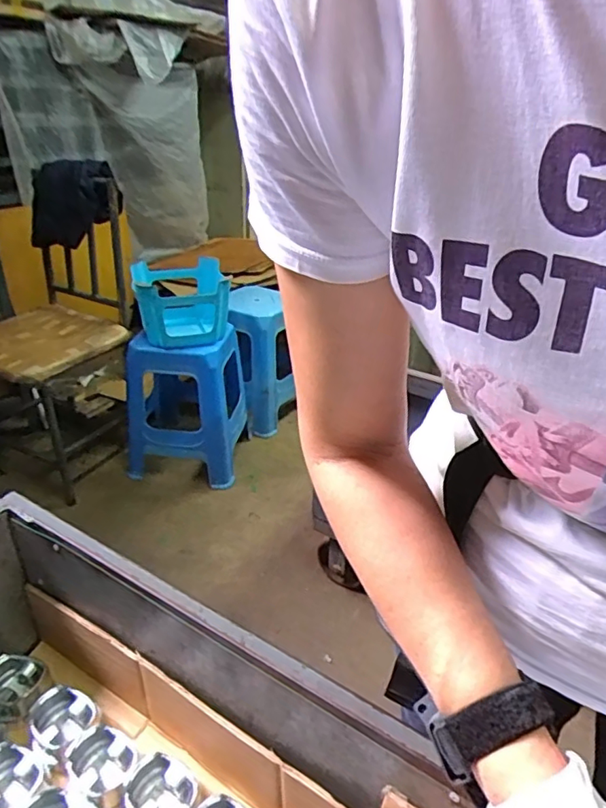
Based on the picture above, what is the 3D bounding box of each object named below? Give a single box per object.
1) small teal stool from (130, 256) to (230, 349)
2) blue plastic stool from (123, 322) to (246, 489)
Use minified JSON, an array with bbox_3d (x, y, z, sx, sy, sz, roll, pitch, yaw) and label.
[{"bbox_3d":[-0.383,-0.320,1.705,0.274,0.185,0.274,-7,31,-17],"label":"small teal stool"},{"bbox_3d":[-0.383,0.004,1.777,0.356,0.448,0.300,2,29,0],"label":"blue plastic stool"}]

